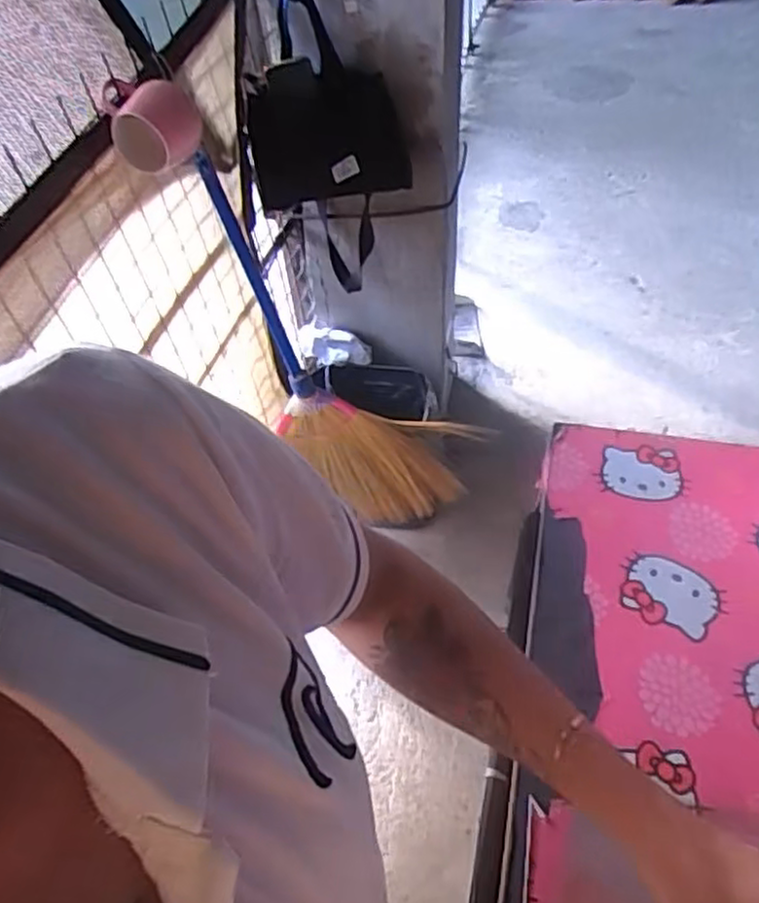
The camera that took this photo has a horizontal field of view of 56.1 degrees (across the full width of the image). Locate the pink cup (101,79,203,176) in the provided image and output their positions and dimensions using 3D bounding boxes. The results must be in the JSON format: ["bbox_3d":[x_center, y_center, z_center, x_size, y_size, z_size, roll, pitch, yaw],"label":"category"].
[{"bbox_3d":[-0.284,-0.410,0.893,0.128,0.092,0.086,8,52,9],"label":"pink cup"}]

